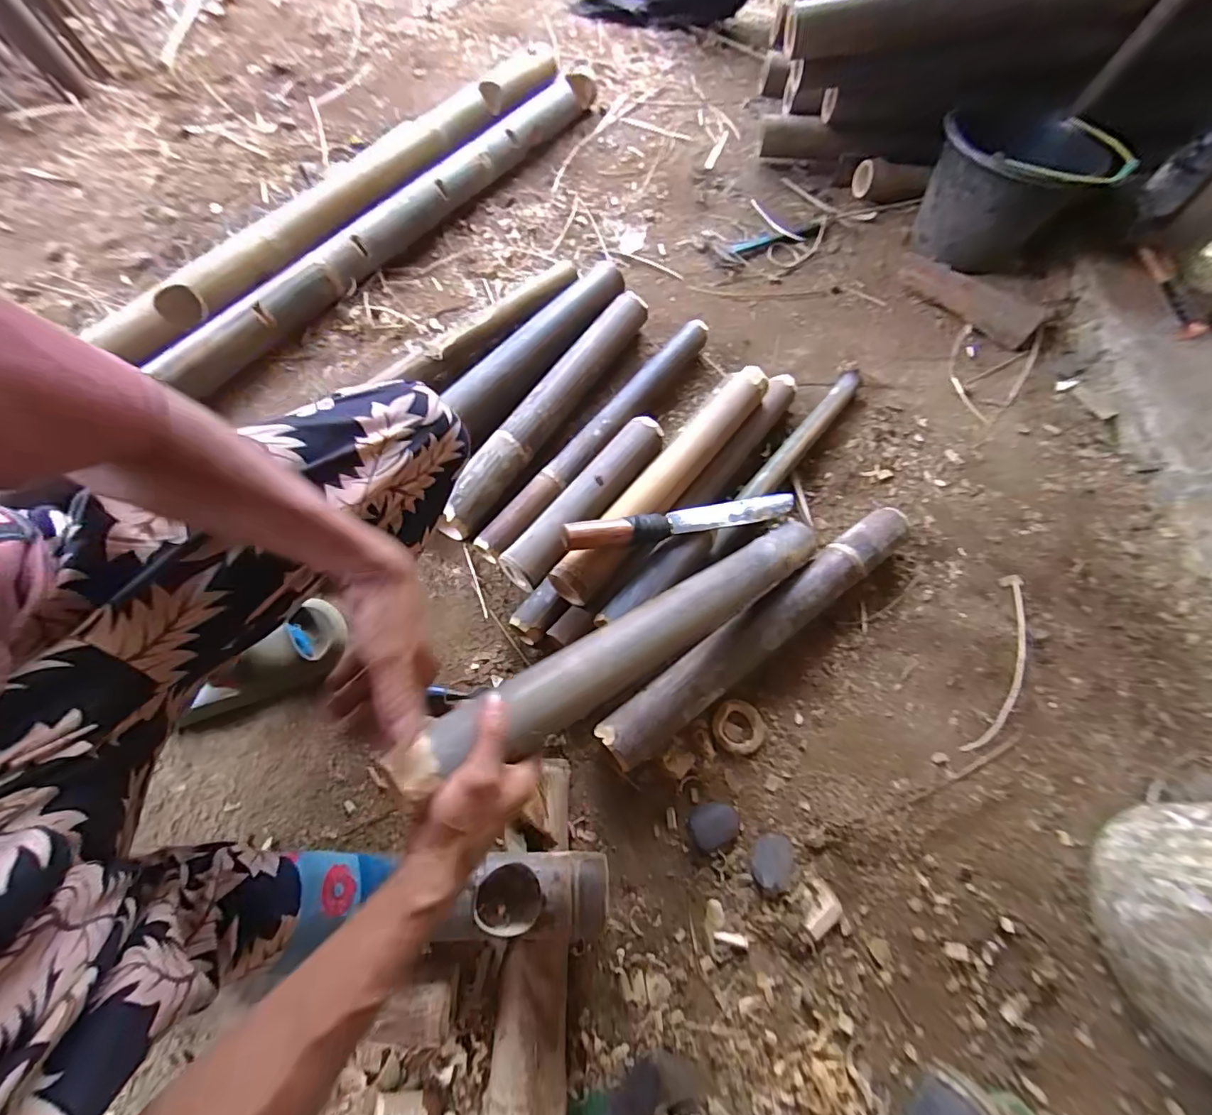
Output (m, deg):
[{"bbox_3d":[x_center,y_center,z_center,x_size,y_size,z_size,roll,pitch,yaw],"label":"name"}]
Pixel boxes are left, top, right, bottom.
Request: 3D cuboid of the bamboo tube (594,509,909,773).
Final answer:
[{"bbox_3d":[0.210,0.092,0.683,0.516,0.062,0.069,-33,71,-17],"label":"bamboo tube"}]

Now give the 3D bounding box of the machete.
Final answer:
[{"bbox_3d":[0.111,-0.049,0.685,0.348,0.026,0.041,-10,65,-25],"label":"machete"}]

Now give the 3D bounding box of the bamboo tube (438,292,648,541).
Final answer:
[{"bbox_3d":[-0.084,-0.246,0.826,0.071,0.055,0.530,29,66,10],"label":"bamboo tube"}]

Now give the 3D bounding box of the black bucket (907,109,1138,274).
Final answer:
[{"bbox_3d":[0.790,-0.733,1.030,0.323,0.214,0.295,1,65,-3],"label":"black bucket"}]

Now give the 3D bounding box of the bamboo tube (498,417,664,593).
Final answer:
[{"bbox_3d":[-0.026,-0.086,0.759,0.071,0.055,0.319,36,68,13],"label":"bamboo tube"}]

